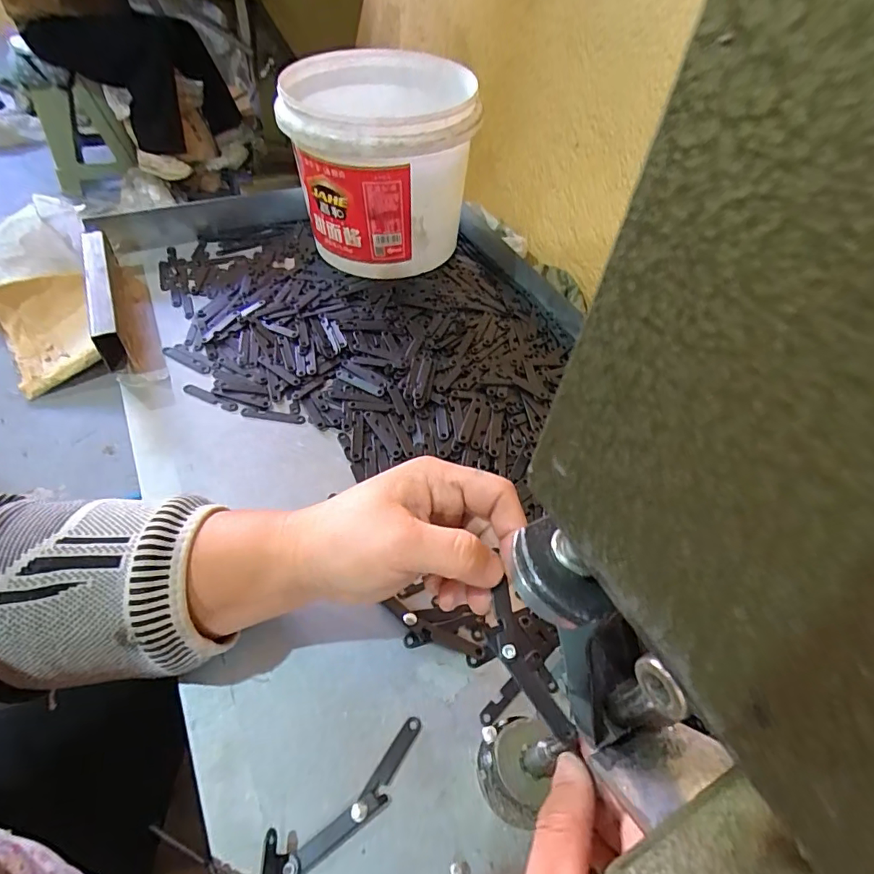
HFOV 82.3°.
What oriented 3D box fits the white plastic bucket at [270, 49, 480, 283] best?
[{"bbox_3d":[-0.063,-0.283,0.528,0.178,0.154,0.197,-10,52,-12],"label":"white plastic bucket"}]

